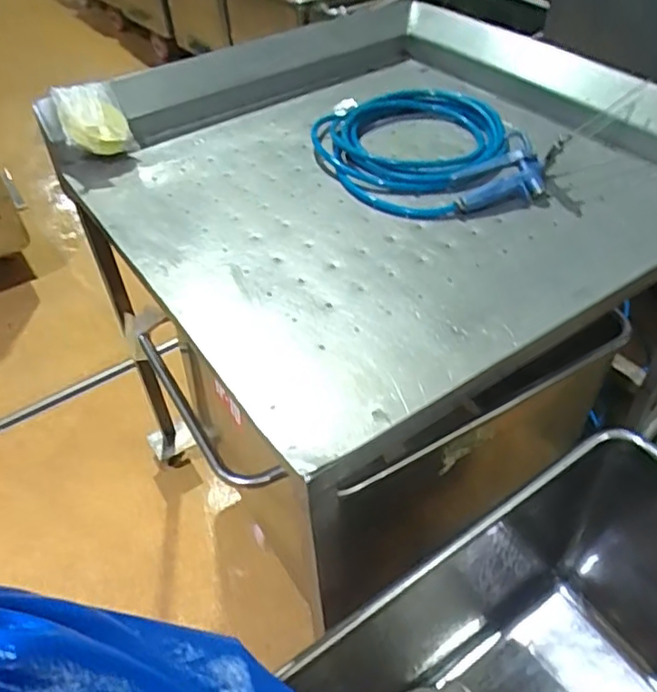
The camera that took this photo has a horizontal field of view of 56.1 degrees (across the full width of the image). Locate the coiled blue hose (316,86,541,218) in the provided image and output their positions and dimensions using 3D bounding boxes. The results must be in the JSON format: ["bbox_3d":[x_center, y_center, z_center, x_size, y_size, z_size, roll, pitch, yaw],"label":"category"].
[{"bbox_3d":[0.152,-0.341,1.043,0.322,0.067,0.352,-2,45,2],"label":"coiled blue hose"}]

